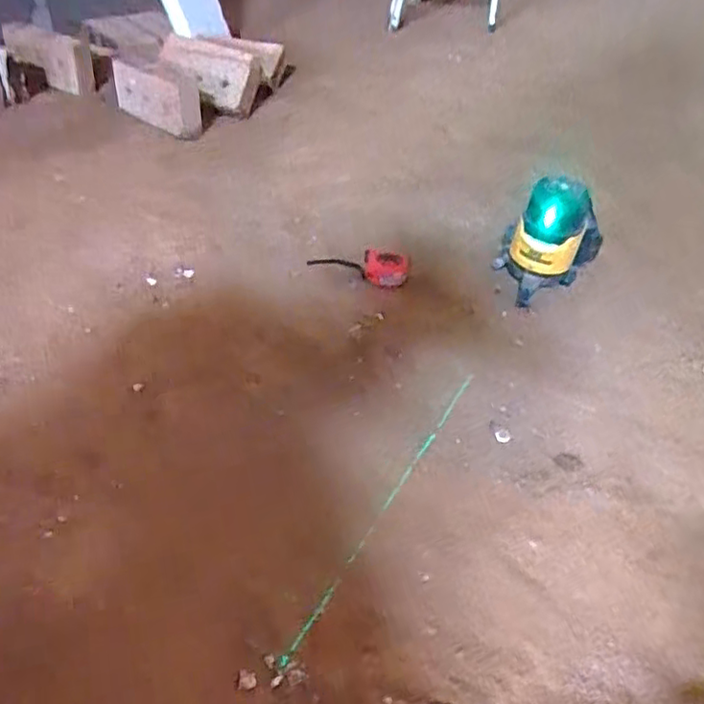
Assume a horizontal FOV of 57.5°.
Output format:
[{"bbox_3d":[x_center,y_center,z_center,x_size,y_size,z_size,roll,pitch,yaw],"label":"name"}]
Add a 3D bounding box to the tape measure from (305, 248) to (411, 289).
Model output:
[{"bbox_3d":[0.008,-0.122,0.949,0.153,0.037,0.055,7,43,2],"label":"tape measure"}]

